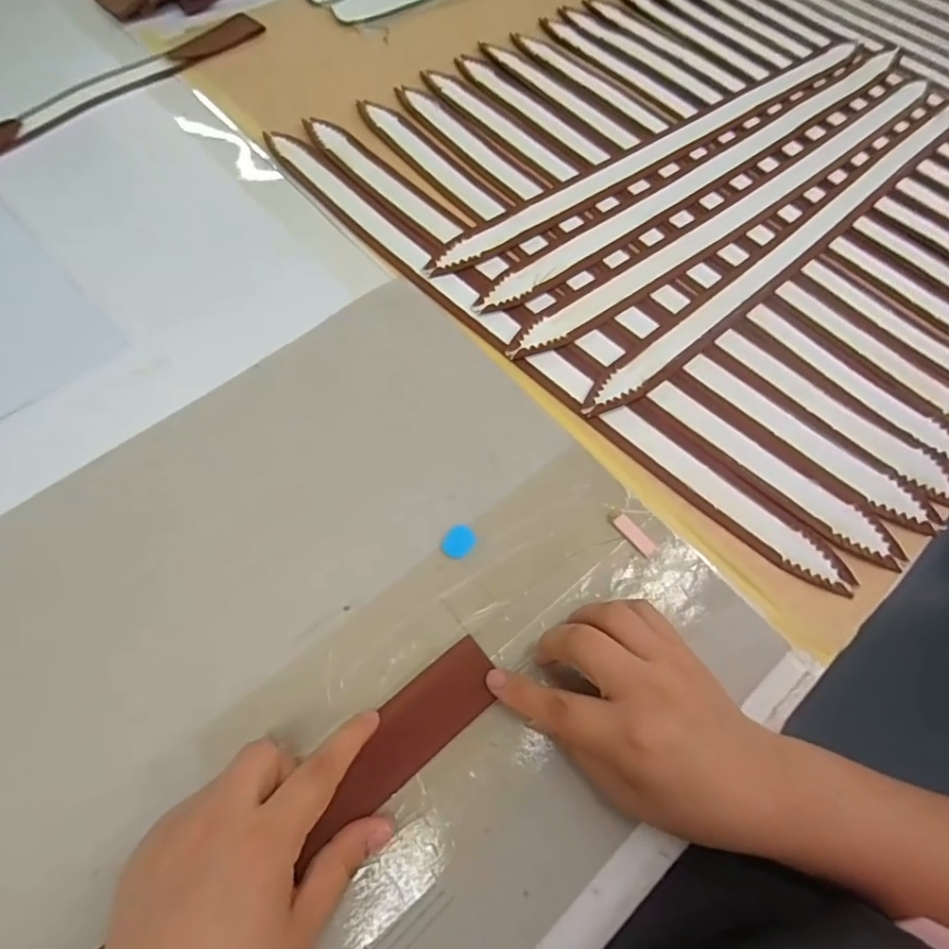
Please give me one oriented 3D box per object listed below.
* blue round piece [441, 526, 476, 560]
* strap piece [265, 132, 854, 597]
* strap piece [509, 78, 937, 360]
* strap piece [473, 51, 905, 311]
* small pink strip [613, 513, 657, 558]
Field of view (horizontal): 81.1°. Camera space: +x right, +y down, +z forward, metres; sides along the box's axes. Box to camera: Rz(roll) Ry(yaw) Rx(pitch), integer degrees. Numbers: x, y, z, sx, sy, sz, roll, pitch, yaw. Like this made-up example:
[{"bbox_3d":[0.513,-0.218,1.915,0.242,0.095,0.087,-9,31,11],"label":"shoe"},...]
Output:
[{"bbox_3d":[-0.009,0.041,0.338,0.018,0.004,0.021,27,66,10],"label":"blue round piece"},{"bbox_3d":[0.026,-0.109,0.409,0.543,0.004,0.039,42,69,16],"label":"strap piece"},{"bbox_3d":[0.246,-0.239,0.479,0.545,0.009,0.037,-35,70,-17],"label":"strap piece"},{"bbox_3d":[0.222,-0.280,0.500,0.553,0.005,0.034,-36,71,-18],"label":"strap piece"},{"bbox_3d":[0.100,0.037,0.345,0.009,0.004,0.031,-35,71,-18],"label":"small pink strip"}]

